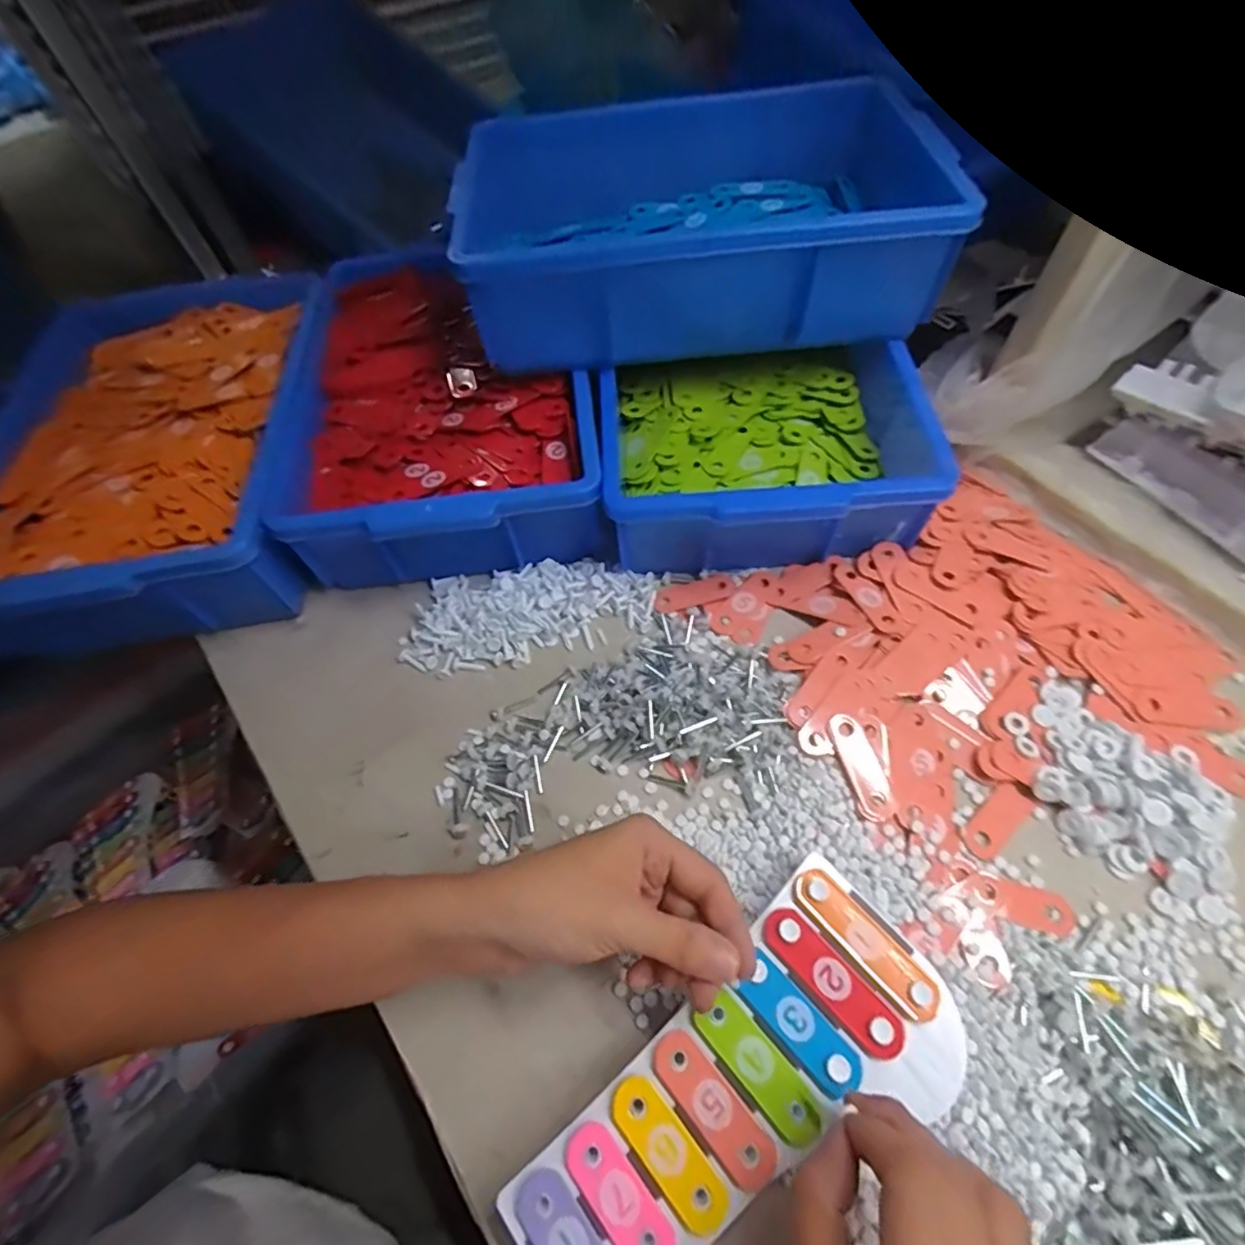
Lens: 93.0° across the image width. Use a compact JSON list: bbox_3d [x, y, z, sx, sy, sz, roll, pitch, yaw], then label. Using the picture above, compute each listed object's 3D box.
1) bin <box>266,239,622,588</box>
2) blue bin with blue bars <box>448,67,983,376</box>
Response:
[{"bbox_3d":[-0.155,-0.197,0.537,0.242,0.099,0.352,-8,59,-2],"label":"bin"},{"bbox_3d":[0.056,-0.315,0.478,0.347,0.111,0.224,-10,60,-1],"label":"blue bin with blue bars"}]

